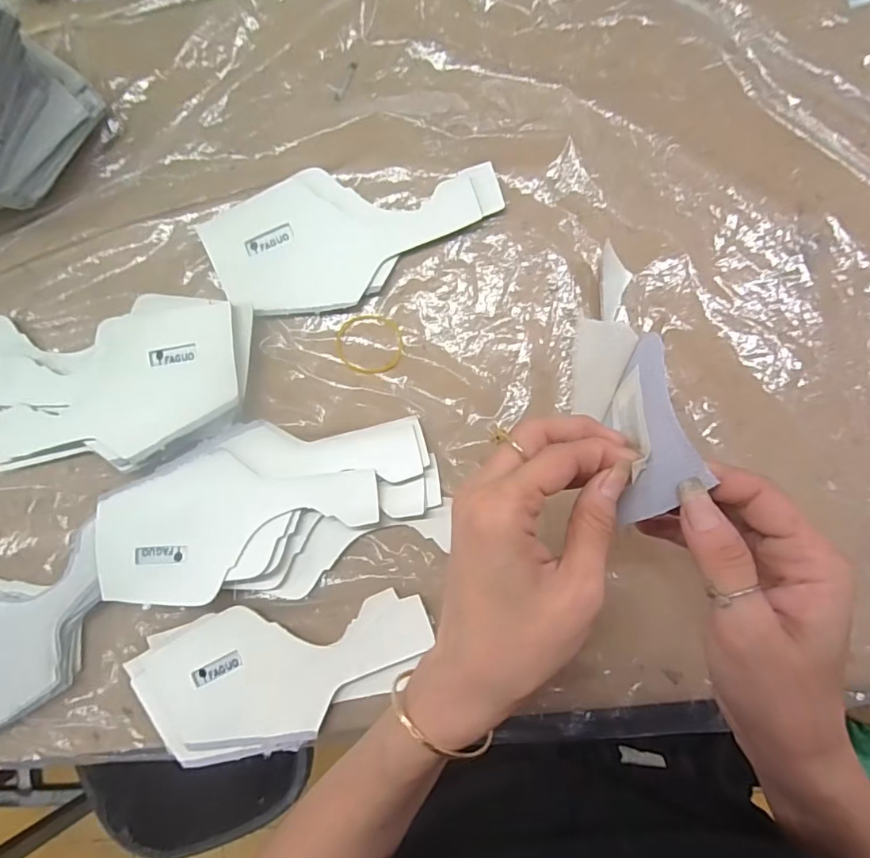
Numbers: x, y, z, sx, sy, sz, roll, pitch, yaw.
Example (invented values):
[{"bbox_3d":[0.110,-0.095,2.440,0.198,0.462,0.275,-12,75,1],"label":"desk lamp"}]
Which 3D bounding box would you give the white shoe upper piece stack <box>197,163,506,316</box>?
[{"bbox_3d":[-0.058,-0.141,0.356,0.197,0.009,0.095,-23,86,4],"label":"white shoe upper piece stack"}]

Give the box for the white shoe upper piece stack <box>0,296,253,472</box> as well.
[{"bbox_3d":[-0.227,-0.031,0.362,0.202,0.018,0.107,-4,87,5],"label":"white shoe upper piece stack"}]

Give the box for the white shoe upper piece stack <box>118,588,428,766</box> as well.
[{"bbox_3d":[-0.100,0.164,0.346,0.198,0.011,0.094,-13,87,5],"label":"white shoe upper piece stack"}]

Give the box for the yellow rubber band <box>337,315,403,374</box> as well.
[{"bbox_3d":[-0.045,-0.058,0.358,0.046,0.005,0.041,-7,87,5],"label":"yellow rubber band"}]

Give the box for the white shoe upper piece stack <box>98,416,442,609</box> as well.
[{"bbox_3d":[-0.112,0.055,0.345,0.226,0.018,0.108,-19,86,4],"label":"white shoe upper piece stack"}]

